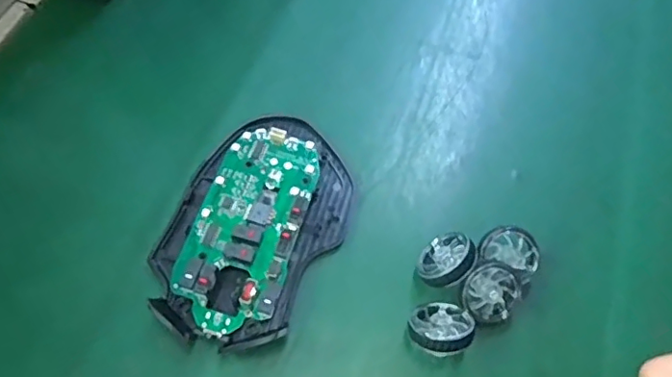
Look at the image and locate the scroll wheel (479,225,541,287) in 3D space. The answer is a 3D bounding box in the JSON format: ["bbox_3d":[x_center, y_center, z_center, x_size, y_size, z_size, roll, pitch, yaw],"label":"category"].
[{"bbox_3d":[0.076,0.028,0.247,0.025,0.009,0.020,20,61,11],"label":"scroll wheel"}]

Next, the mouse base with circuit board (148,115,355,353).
[{"bbox_3d":[-0.037,0.015,0.256,0.070,0.018,0.111,23,61,13],"label":"mouse base with circuit board"}]

